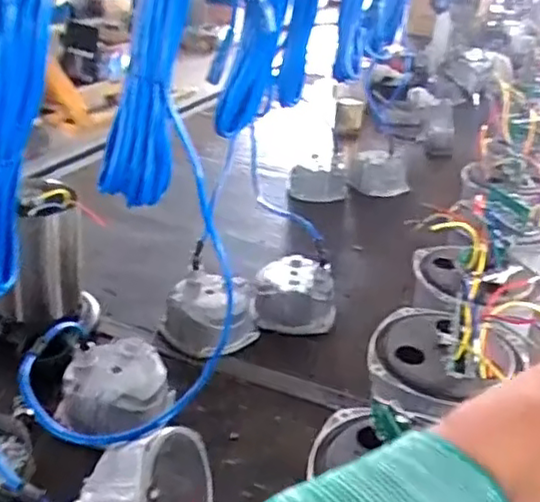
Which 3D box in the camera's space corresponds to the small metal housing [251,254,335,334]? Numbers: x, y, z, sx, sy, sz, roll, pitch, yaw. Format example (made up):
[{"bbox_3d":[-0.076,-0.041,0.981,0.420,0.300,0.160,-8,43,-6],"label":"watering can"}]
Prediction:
[{"bbox_3d":[0.038,0.058,1.051,0.129,0.080,0.115,3,27,1],"label":"small metal housing"}]

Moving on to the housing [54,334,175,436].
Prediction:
[{"bbox_3d":[-0.188,0.174,0.813,0.122,0.074,0.111,7,28,8],"label":"housing"}]

